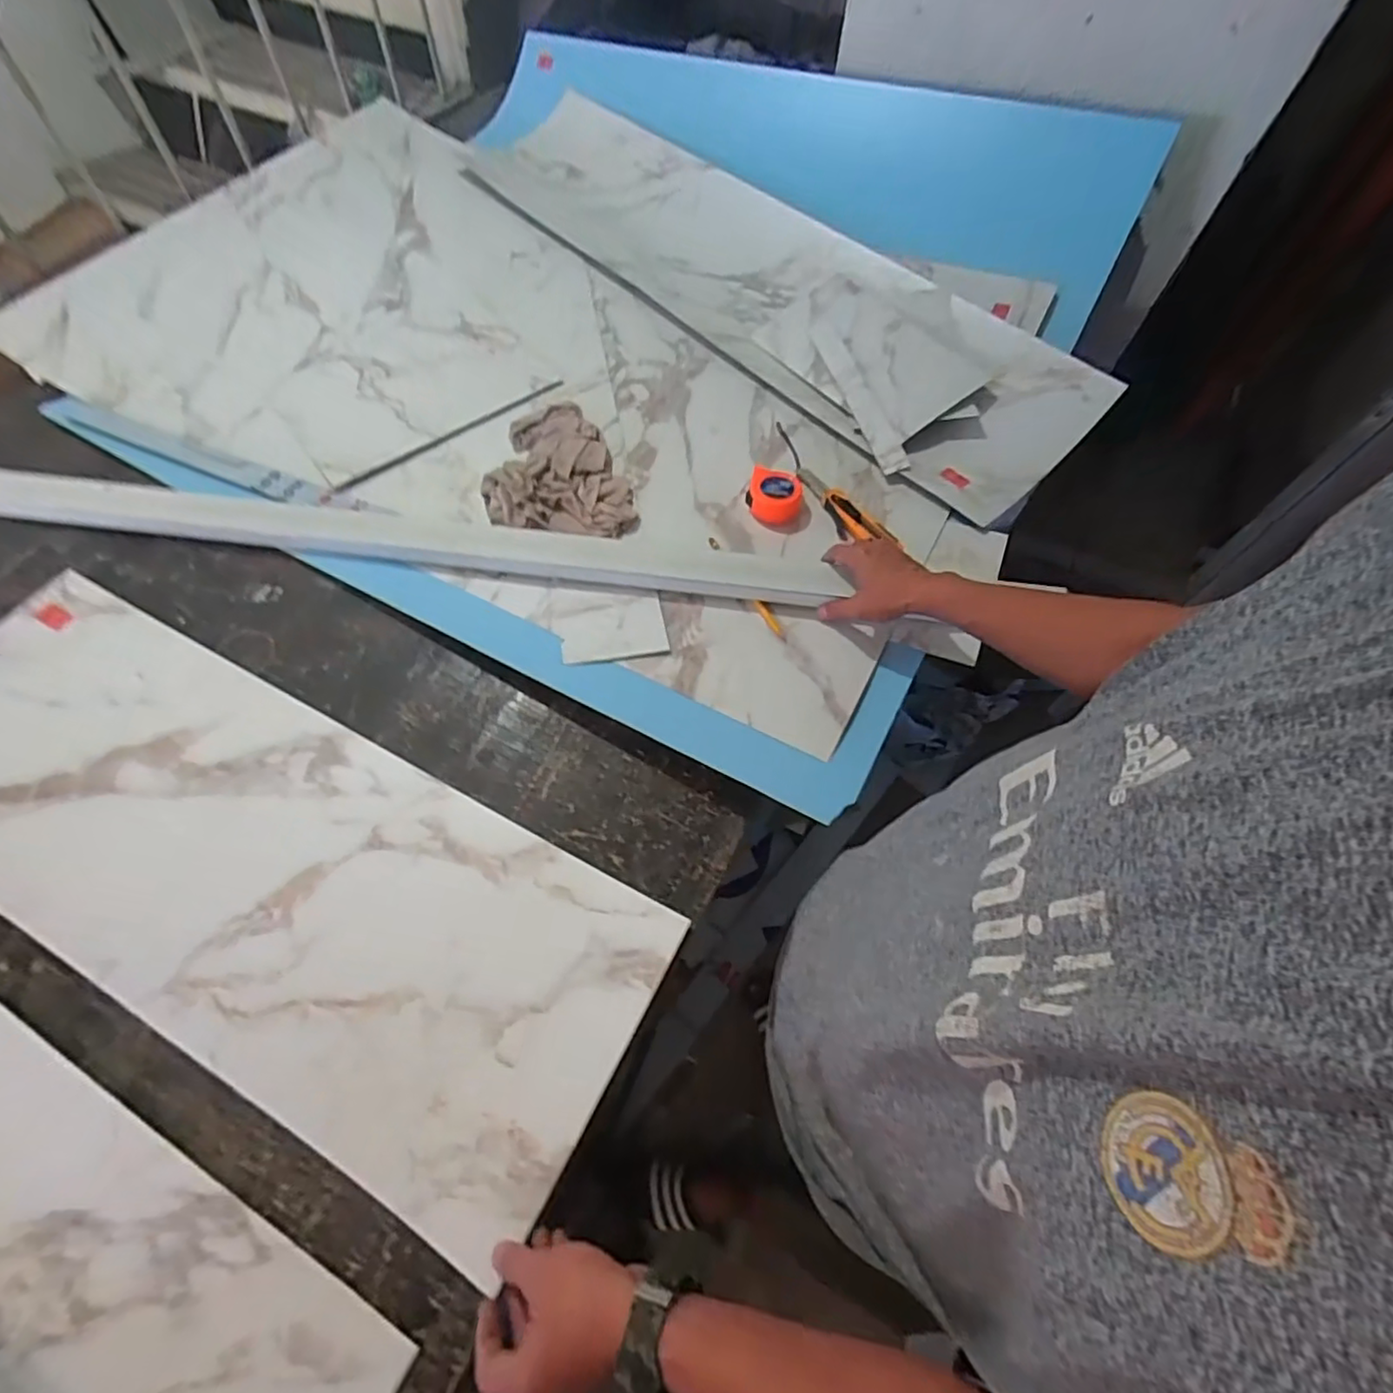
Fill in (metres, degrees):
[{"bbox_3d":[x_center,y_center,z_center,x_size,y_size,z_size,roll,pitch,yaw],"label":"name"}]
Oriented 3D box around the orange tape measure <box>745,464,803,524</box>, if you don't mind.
[{"bbox_3d":[0.100,-0.257,0.823,0.070,0.036,0.069,11,63,7],"label":"orange tape measure"}]

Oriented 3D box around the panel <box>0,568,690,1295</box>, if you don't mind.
[{"bbox_3d":[-0.456,0.151,0.632,0.846,0.019,0.305,26,65,12],"label":"panel"}]

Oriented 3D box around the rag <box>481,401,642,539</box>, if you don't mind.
[{"bbox_3d":[-0.192,-0.292,0.842,0.177,0.031,0.237,-18,64,-10],"label":"rag"}]

